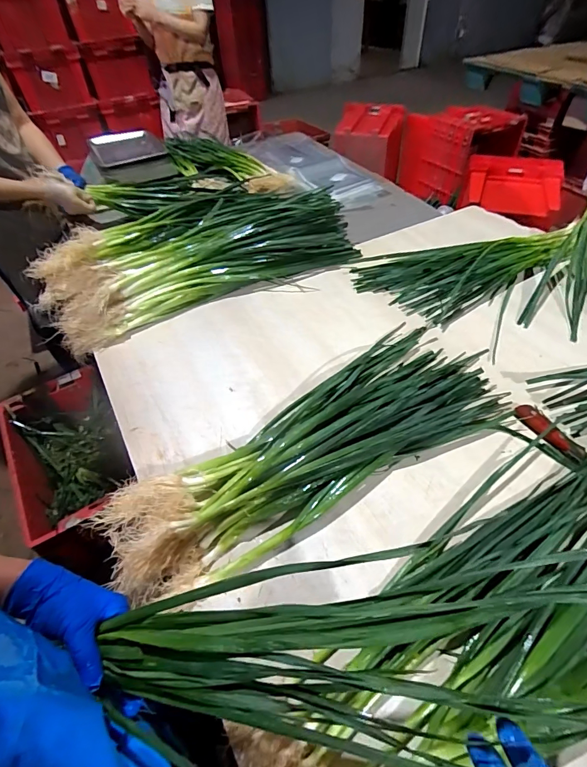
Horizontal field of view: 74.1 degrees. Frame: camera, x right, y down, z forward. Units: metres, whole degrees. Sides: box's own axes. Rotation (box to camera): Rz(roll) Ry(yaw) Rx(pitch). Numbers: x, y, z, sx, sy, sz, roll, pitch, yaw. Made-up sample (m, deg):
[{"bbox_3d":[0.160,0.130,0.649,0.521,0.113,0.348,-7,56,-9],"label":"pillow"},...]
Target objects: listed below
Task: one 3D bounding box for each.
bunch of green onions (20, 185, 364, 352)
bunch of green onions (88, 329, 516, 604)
[{"bbox_3d":[-0.249,-0.342,1.011,0.782,0.109,0.374,-24,51,-17],"label":"bunch of green onions"},{"bbox_3d":[0.040,0.085,0.644,0.693,0.055,0.249,-25,51,-18],"label":"bunch of green onions"}]

